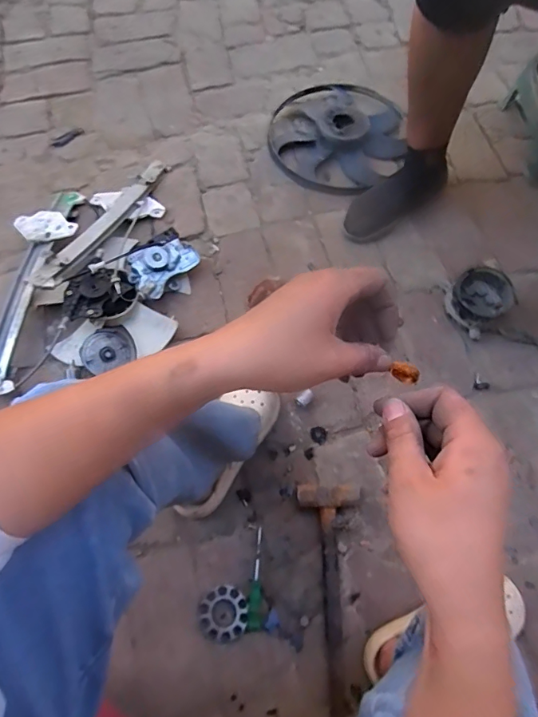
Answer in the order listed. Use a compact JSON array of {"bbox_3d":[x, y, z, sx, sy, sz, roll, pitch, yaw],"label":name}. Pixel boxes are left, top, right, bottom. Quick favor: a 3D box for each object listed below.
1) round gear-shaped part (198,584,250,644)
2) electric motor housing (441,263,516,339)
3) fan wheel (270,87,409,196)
[{"bbox_3d":[-0.071,0.399,0.725,0.077,0.009,0.075,0,67,0],"label":"round gear-shaped part"},{"bbox_3d":[0.402,-0.113,0.899,0.114,0.064,0.104,-41,73,-16],"label":"electric motor housing"},{"bbox_3d":[0.169,-0.543,1.095,0.314,0.056,0.315,0,67,0],"label":"fan wheel"}]

